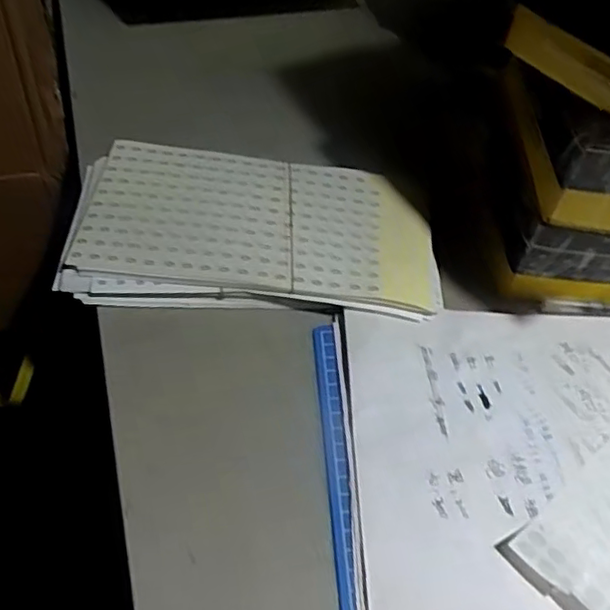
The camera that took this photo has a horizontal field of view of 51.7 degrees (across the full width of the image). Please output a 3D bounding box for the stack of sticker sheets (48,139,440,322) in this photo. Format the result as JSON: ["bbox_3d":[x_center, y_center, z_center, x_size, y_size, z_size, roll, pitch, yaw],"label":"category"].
[{"bbox_3d":[-0.034,-0.052,0.440,0.244,0.029,0.126,2,53,-2],"label":"stack of sticker sheets"}]

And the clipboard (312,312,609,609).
[{"bbox_3d":[0.161,0.083,0.348,0.295,0.027,0.208,-1,54,-5],"label":"clipboard"}]

